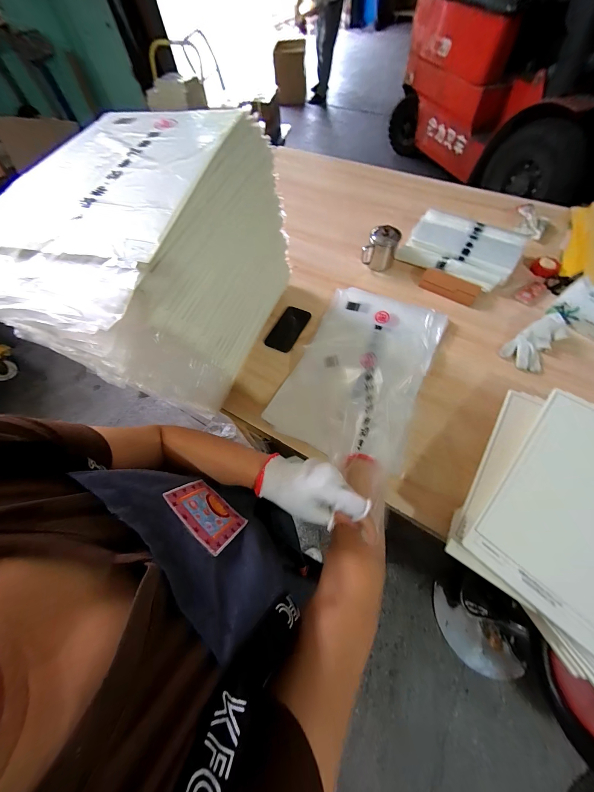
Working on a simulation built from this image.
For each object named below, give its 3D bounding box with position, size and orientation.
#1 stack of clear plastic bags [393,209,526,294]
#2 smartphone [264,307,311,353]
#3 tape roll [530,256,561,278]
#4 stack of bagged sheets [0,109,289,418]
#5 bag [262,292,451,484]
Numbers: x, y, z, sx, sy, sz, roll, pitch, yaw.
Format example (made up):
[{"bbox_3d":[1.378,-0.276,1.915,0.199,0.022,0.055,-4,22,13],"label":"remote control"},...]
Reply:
[{"bbox_3d":[0.486,-0.442,0.796,0.301,0.061,0.207,31,69,18],"label":"stack of clear plastic bags"},{"bbox_3d":[-0.025,-0.191,0.748,0.079,0.006,0.152,23,67,15],"label":"smartphone"},{"bbox_3d":[0.717,-0.372,0.769,0.068,0.024,0.079,41,73,21],"label":"tape roll"},{"bbox_3d":[-0.234,-0.223,0.530,0.268,0.363,0.479,17,66,12],"label":"stack of bagged sheets"},{"bbox_3d":[0.155,-0.099,0.606,0.307,0.143,0.476,24,67,15],"label":"bag"}]

